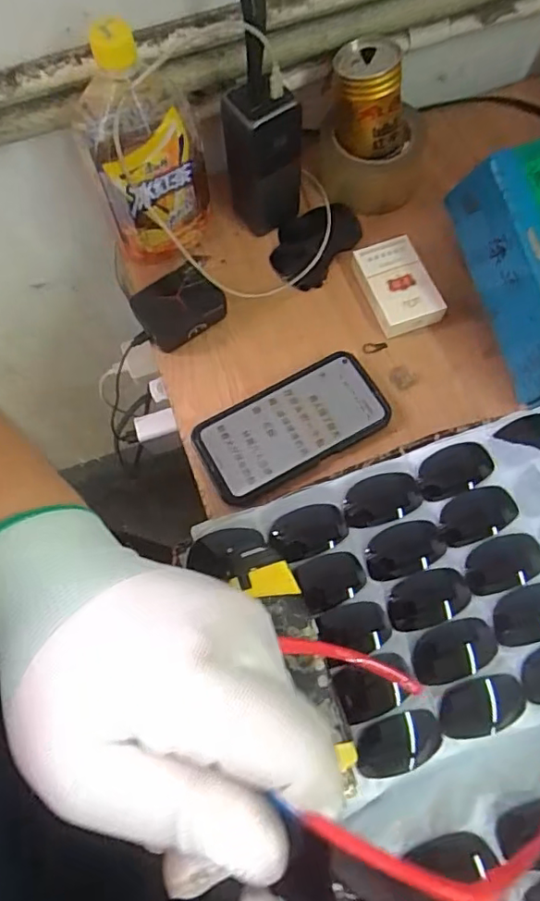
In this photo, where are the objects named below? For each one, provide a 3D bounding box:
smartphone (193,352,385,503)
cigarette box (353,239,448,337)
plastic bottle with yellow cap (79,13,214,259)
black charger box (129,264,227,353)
[{"bbox_3d":[0.019,-0.022,0.493,0.162,0.012,0.083,-29,72,-9],"label":"smartphone"},{"bbox_3d":[0.117,-0.155,0.531,0.057,0.022,0.089,-20,71,-6],"label":"cigarette box"},{"bbox_3d":[-0.106,-0.256,0.484,0.093,0.200,0.096,-16,70,-4],"label":"plastic bottle with yellow cap"},{"bbox_3d":[-0.083,-0.135,0.524,0.075,0.030,0.060,-34,72,-10],"label":"black charger box"}]

